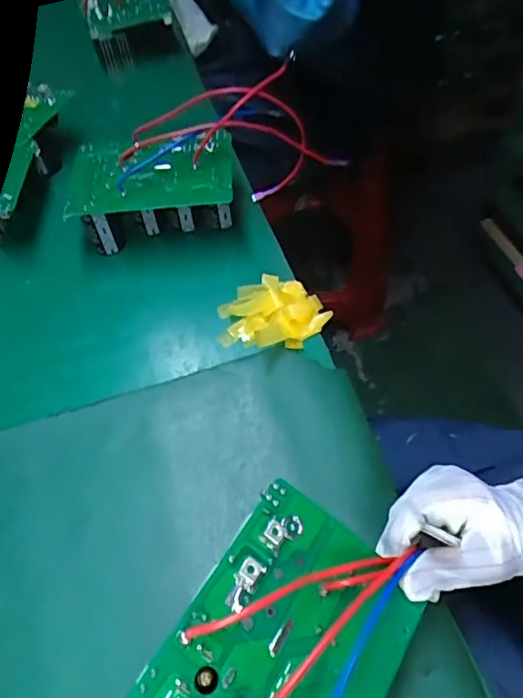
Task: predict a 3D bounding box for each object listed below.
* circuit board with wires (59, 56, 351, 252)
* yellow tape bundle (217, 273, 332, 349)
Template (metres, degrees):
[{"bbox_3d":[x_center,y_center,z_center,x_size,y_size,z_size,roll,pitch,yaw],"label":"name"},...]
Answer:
[{"bbox_3d":[-0.055,-0.176,0.538,0.257,0.106,0.111,-5,55,-1],"label":"circuit board with wires"},{"bbox_3d":[0.010,-0.033,0.484,0.092,0.022,0.073,-10,55,-4],"label":"yellow tape bundle"}]

